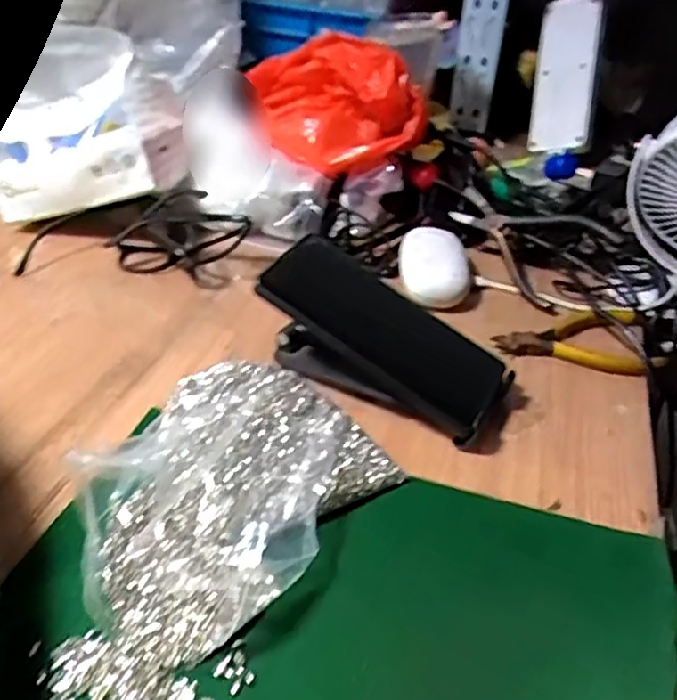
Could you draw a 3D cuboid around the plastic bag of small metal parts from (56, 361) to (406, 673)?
[{"bbox_3d":[-0.063,0.071,0.361,0.130,0.037,0.170,26,41,27],"label":"plastic bag of small metal parts"}]

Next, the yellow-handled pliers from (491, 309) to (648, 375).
[{"bbox_3d":[0.177,-0.015,0.522,0.107,0.016,0.078,10,36,8],"label":"yellow-handled pliers"}]

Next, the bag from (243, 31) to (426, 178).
[{"bbox_3d":[-0.019,-0.240,0.647,0.198,0.106,0.062,27,42,28],"label":"bag"}]

